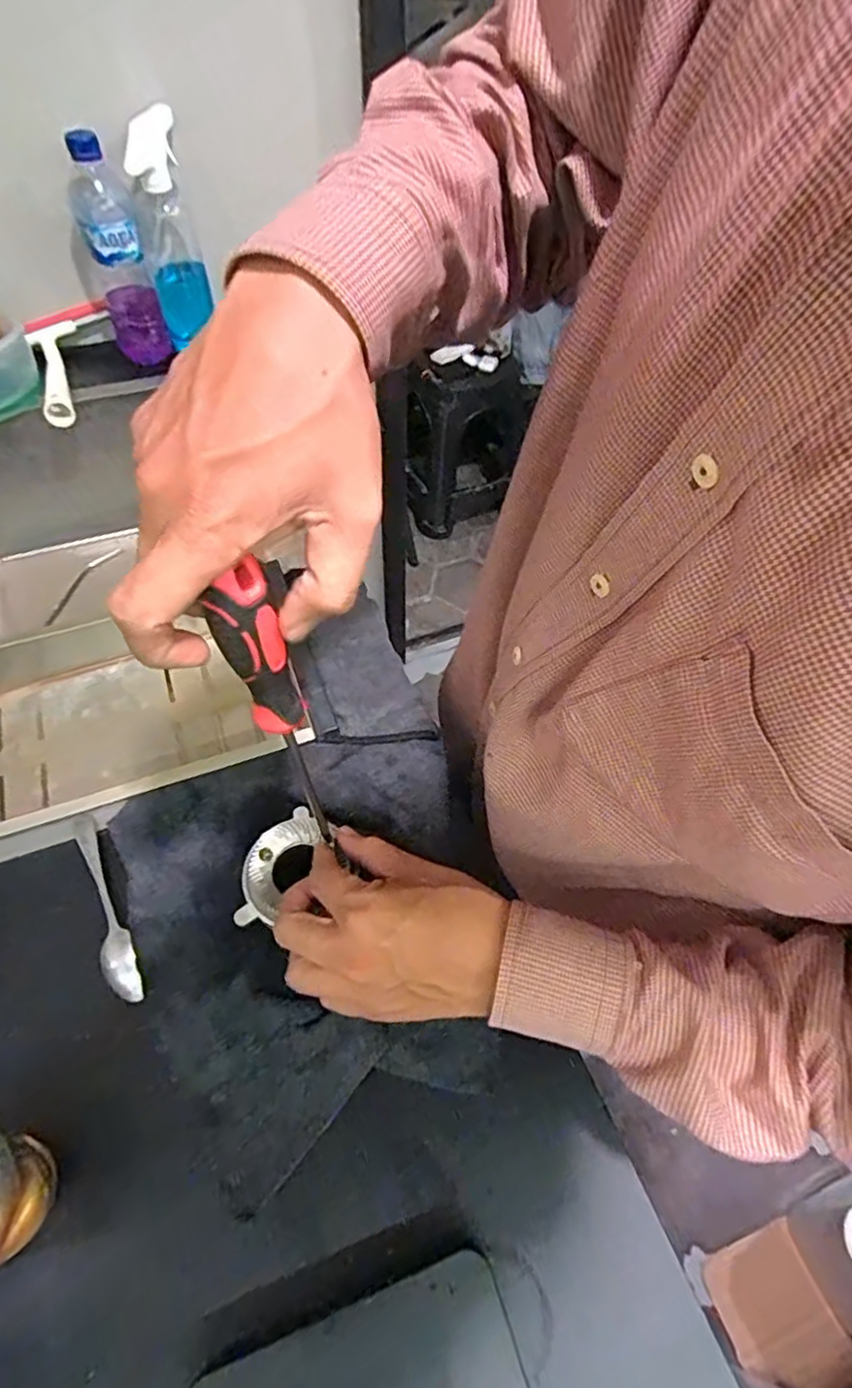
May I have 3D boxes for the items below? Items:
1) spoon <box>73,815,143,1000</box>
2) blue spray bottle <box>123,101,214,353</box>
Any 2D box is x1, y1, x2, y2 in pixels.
[{"bbox_3d":[-0.225,0.146,0.447,0.022,0.013,0.144,-23,59,-16],"label":"spoon"},{"bbox_3d":[-0.305,-0.545,0.766,0.063,0.225,0.075,-12,57,-10],"label":"blue spray bottle"}]

